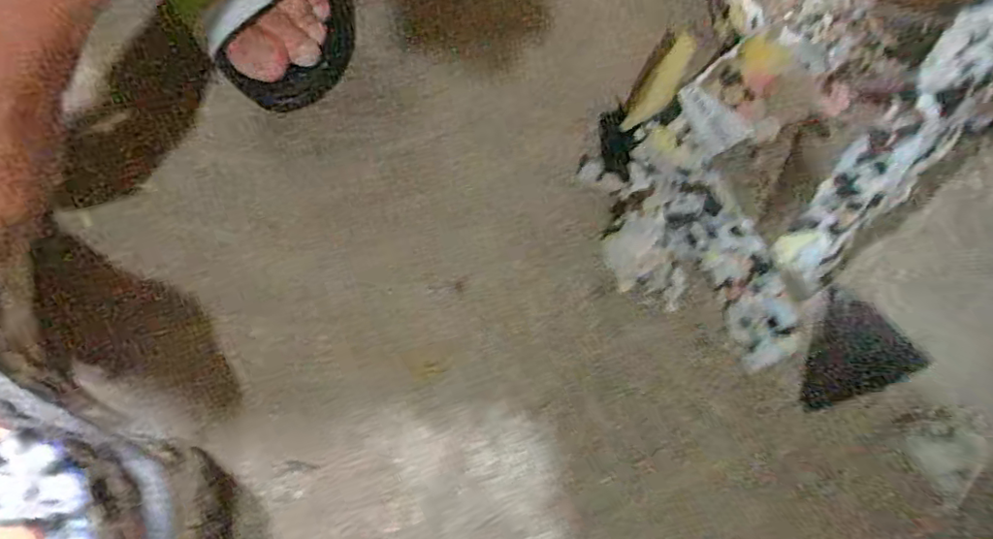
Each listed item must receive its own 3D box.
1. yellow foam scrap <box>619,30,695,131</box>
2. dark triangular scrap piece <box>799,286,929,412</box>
[{"bbox_3d":[0.113,-0.128,0.395,0.021,0.015,0.083,31,79,4],"label":"yellow foam scrap"},{"bbox_3d":[0.210,0.045,0.346,0.064,0.022,0.060,-21,80,-7],"label":"dark triangular scrap piece"}]

